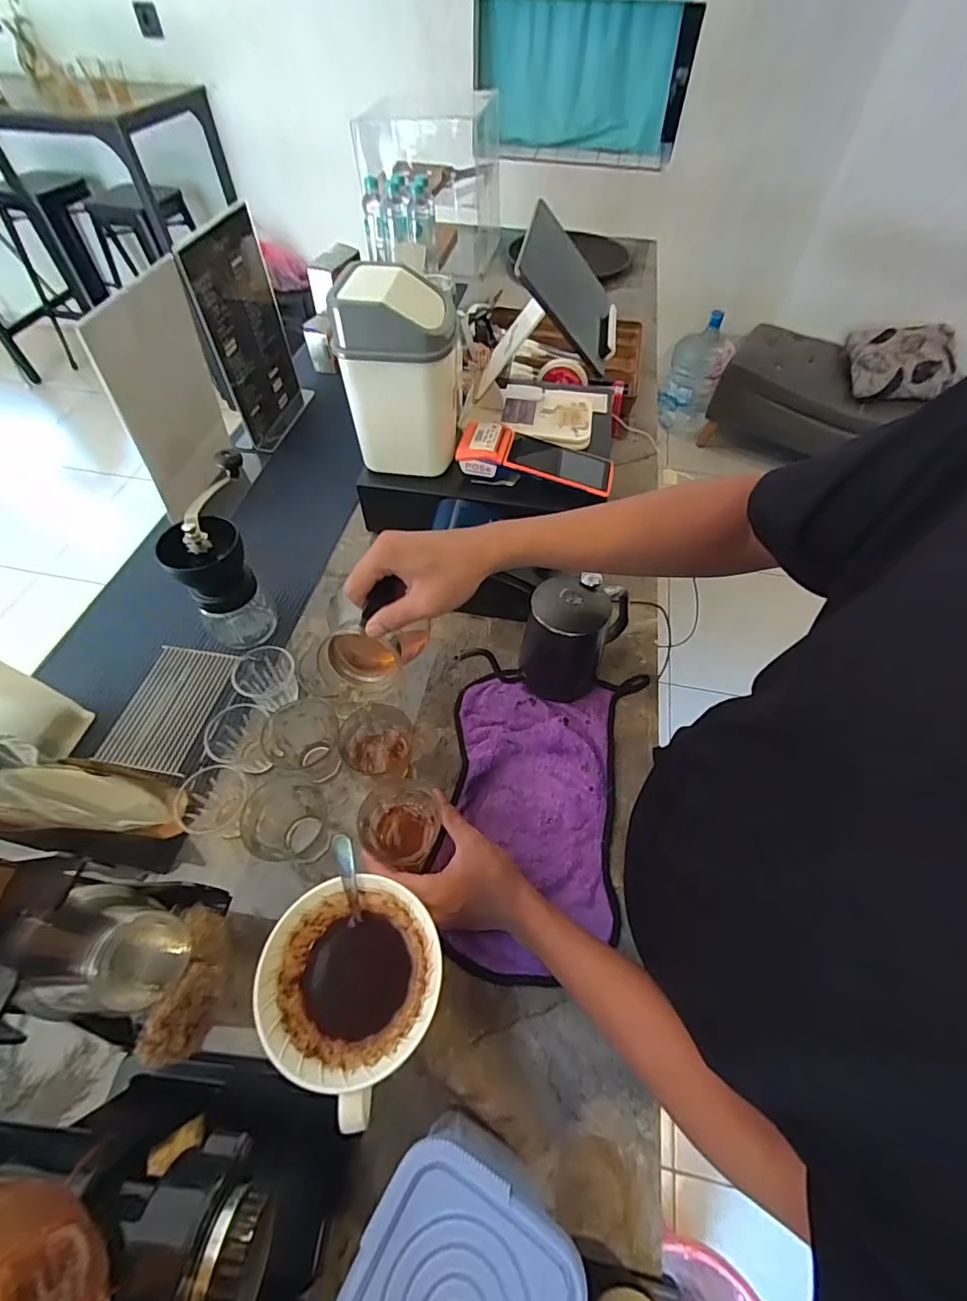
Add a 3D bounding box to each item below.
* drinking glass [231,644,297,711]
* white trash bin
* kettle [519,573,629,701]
[{"bbox_3d":[-0.261,0.034,0.605,0.065,0.060,0.078,7,56,3],"label":"drinking glass"},{"bbox_3d":[-0.105,-0.351,0.655,0.125,0.221,0.113,9,56,5],"label":"white trash bin"},{"bbox_3d":[0.109,-0.021,0.602,0.100,0.127,0.119,21,58,13],"label":"kettle"}]

